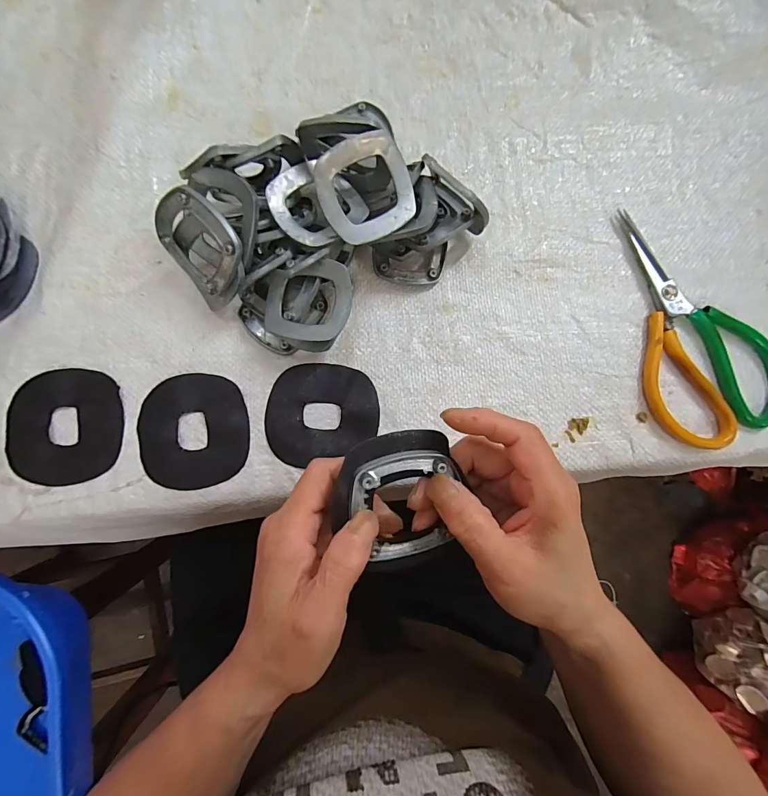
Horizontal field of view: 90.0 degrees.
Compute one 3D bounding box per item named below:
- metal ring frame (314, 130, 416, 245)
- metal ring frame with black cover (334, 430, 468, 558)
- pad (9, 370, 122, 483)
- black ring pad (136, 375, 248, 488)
[{"bbox_3d":[-0.010,-0.134,0.246,0.061,0.008,0.058,-27,114,-8],"label":"metal ring frame"},{"bbox_3d":[0.005,0.053,0.205,0.063,0.022,0.067,-5,85,-15],"label":"metal ring frame with black cover"},{"bbox_3d":[-0.226,0.019,0.274,0.077,0.004,0.081,2,83,-2],"label":"pad"},{"bbox_3d":[-0.137,0.023,0.278,0.075,0.004,0.080,-6,84,-3],"label":"black ring pad"}]

